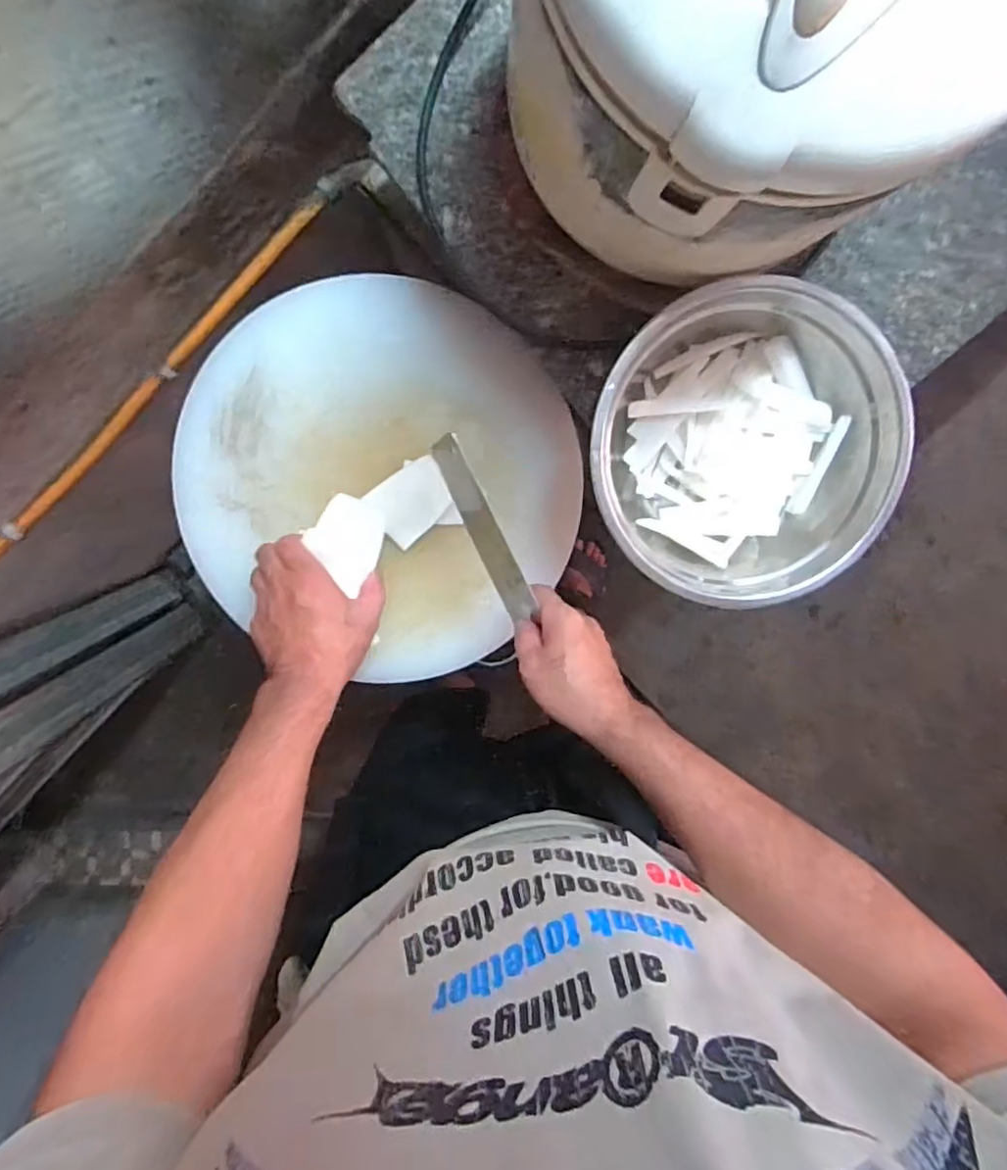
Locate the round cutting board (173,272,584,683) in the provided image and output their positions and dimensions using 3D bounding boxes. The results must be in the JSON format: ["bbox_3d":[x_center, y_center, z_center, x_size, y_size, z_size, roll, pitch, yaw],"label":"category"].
[{"bbox_3d":[-0.106,-0.096,0.590,0.352,0.053,0.322,0,99,-3],"label":"round cutting board"}]

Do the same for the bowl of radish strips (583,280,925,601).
[{"bbox_3d":[0.179,-0.103,0.492,0.219,0.073,0.220,0,99,-3],"label":"bowl of radish strips"}]

